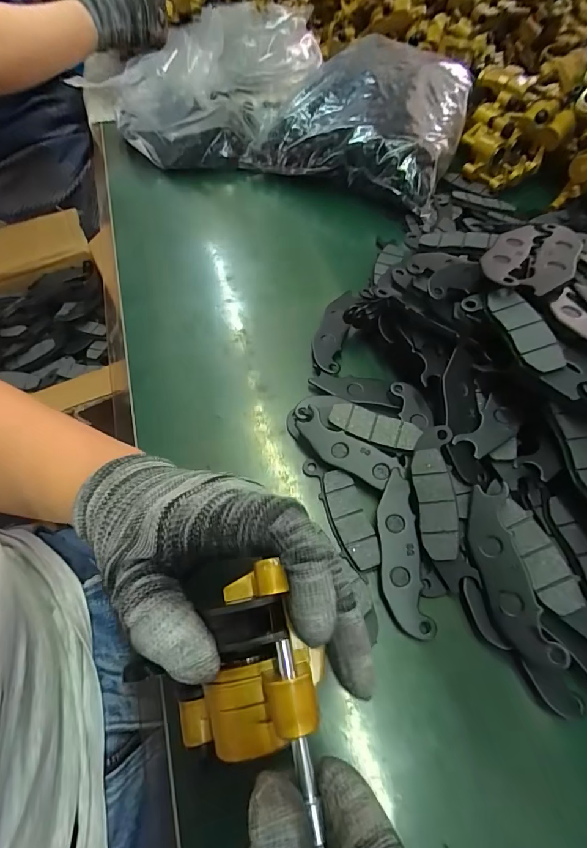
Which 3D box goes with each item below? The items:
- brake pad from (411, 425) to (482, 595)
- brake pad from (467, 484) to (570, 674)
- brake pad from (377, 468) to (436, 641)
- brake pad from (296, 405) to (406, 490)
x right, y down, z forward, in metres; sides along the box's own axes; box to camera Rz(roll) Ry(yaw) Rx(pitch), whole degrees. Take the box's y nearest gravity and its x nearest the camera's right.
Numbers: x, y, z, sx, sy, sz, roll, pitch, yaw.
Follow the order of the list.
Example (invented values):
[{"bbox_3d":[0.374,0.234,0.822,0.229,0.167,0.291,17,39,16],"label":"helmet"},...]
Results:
[{"bbox_3d":[0.098,0.055,0.268,0.030,0.010,0.105,-4,76,-3],"label":"brake pad"},{"bbox_3d":[0.133,0.091,0.250,0.031,0.006,0.105,-15,65,15],"label":"brake pad"},{"bbox_3d":[0.070,0.083,0.265,0.027,0.010,0.103,-3,59,-3],"label":"brake pad"},{"bbox_3d":[0.041,0.019,0.298,0.083,0.010,0.030,28,63,15],"label":"brake pad"}]

